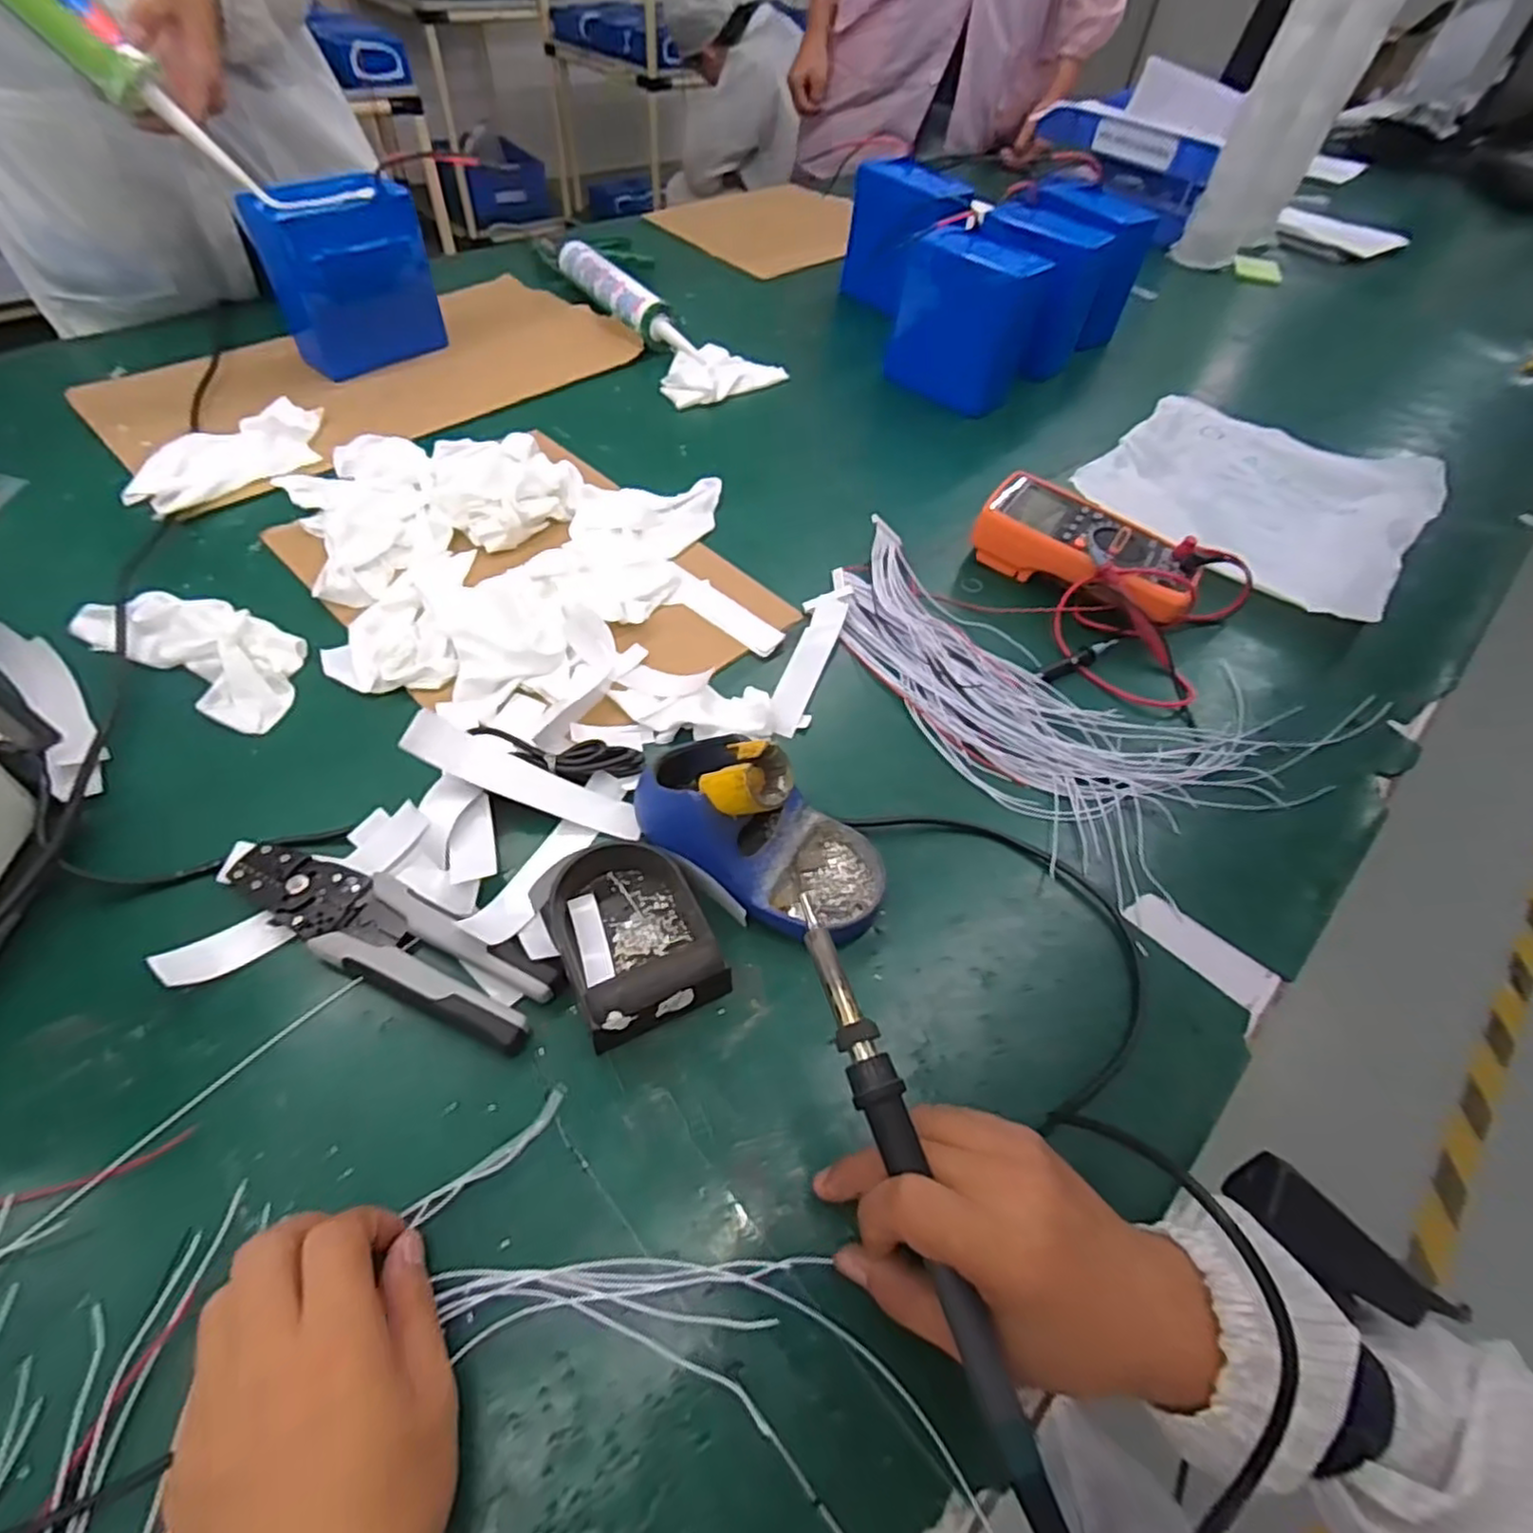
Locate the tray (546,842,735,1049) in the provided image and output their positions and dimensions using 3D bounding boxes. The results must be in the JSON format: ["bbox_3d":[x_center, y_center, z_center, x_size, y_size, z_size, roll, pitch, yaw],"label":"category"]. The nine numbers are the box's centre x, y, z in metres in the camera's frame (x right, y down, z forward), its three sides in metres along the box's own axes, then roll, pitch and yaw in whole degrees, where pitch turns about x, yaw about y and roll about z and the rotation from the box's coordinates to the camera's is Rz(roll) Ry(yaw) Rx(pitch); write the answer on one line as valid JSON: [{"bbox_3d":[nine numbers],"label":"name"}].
[{"bbox_3d":[-0.076,0.085,0.392,0.074,0.032,0.110,-20,57,-19],"label":"tray"}]

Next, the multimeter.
[{"bbox_3d":[0.279,-0.189,0.625,0.189,0.044,0.103,36,58,21],"label":"multimeter"}]

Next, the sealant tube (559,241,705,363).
[{"bbox_3d":[-0.171,-0.559,0.866,0.046,0.047,0.284,-32,62,-26],"label":"sealant tube"}]

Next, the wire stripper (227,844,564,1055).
[{"bbox_3d":[-0.206,0.090,0.390,0.197,0.016,0.050,22,54,12],"label":"wire stripper"}]

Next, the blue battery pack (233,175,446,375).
[{"bbox_3d":[-0.426,-0.499,0.742,0.147,0.161,0.063,-32,62,-26],"label":"blue battery pack"}]

